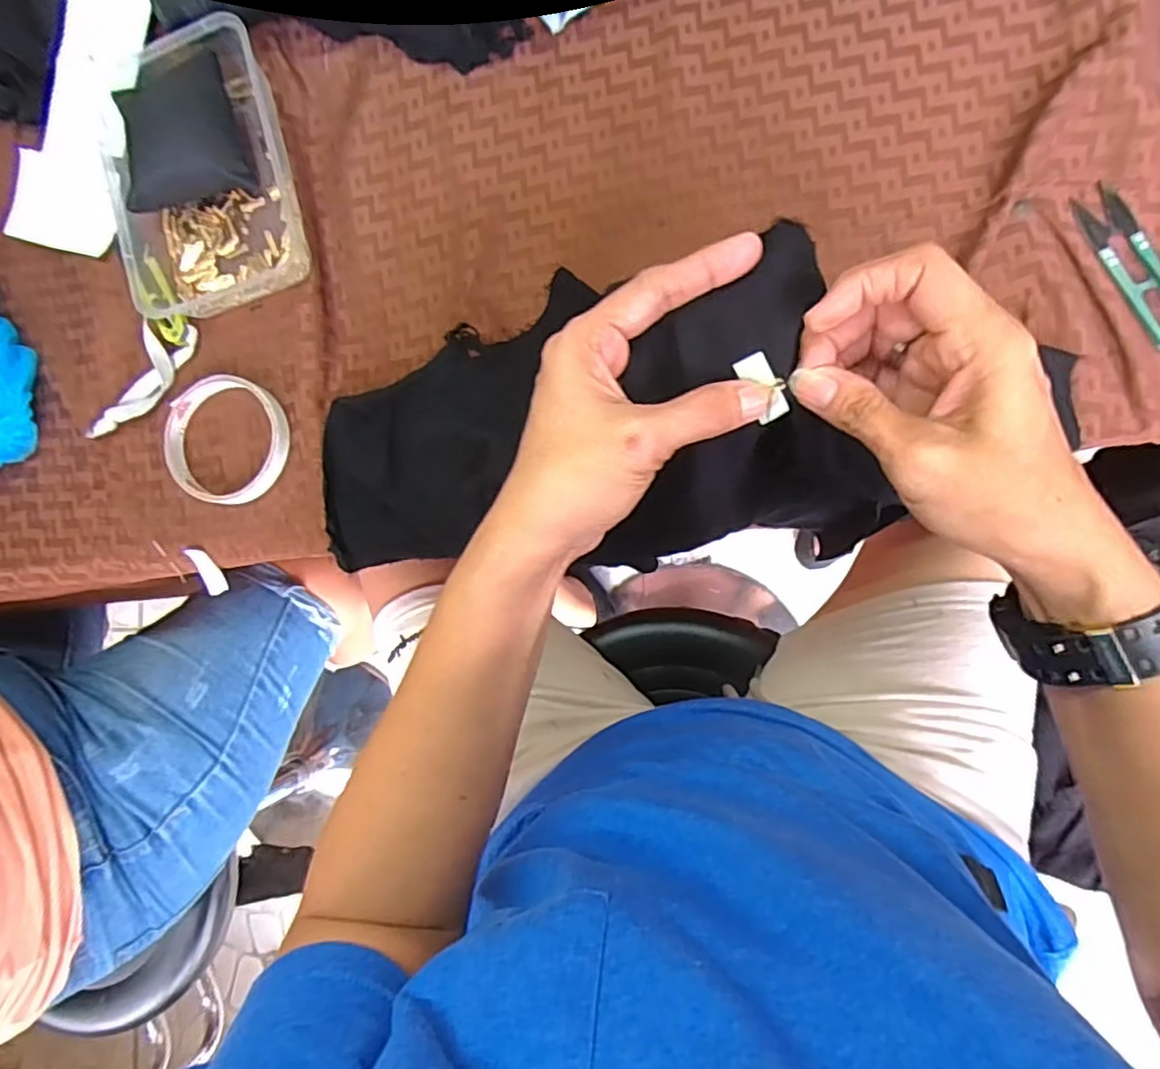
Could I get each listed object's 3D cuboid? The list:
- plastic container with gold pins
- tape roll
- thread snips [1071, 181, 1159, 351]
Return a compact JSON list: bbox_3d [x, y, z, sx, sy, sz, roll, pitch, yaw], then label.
[{"bbox_3d":[-0.253,-0.245,0.430,0.128,0.043,0.175,-13,84,7],"label":"plastic container with gold pins"},{"bbox_3d":[-0.238,-0.062,0.424,0.088,0.018,0.082,-1,86,9],"label":"tape roll"},{"bbox_3d":[0.315,-0.151,0.360,0.026,0.005,0.102,-25,83,6],"label":"thread snips"}]

